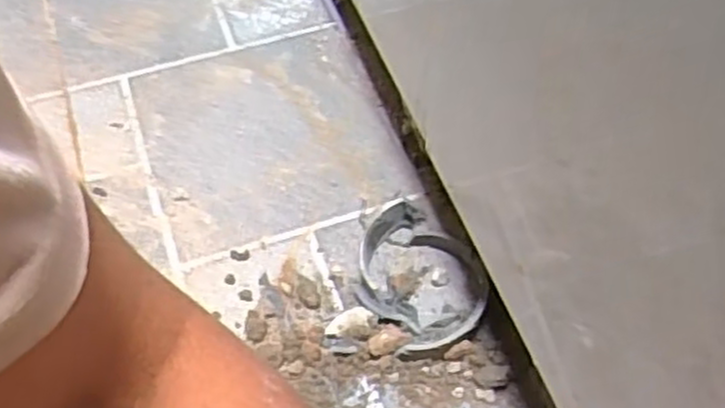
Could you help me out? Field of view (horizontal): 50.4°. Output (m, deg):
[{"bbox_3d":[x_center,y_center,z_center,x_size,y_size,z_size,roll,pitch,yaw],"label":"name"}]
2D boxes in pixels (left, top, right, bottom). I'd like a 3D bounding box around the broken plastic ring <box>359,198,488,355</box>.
[{"bbox_3d":[0.039,0.048,0.534,0.083,0.026,0.111,-25,57,-17],"label":"broken plastic ring"}]

